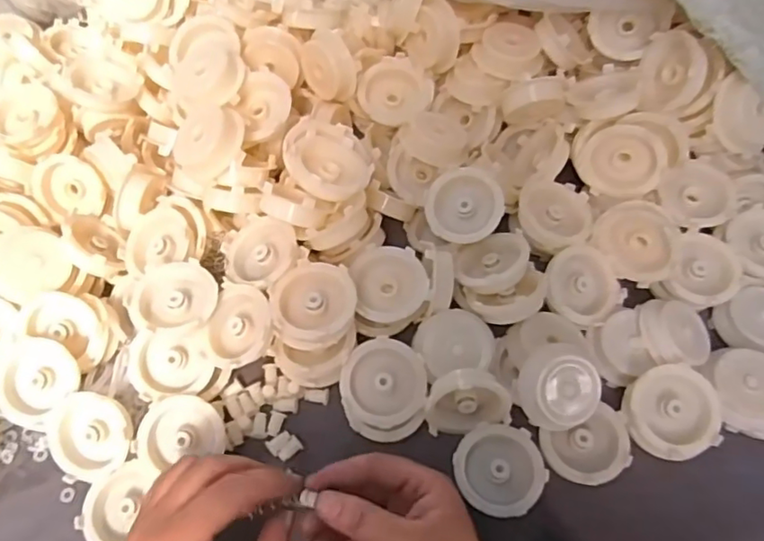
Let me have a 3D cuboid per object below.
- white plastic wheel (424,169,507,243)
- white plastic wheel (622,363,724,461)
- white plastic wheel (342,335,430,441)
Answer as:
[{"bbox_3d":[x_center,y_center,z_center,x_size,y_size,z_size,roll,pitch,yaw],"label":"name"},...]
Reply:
[{"bbox_3d":[0.058,-0.046,0.413,0.053,0.009,0.051,1,100,8],"label":"white plastic wheel"},{"bbox_3d":[0.182,0.086,0.364,0.055,0.017,0.055,-1,62,1],"label":"white plastic wheel"},{"bbox_3d":[0.002,0.076,0.377,0.053,0.022,0.059,4,65,4],"label":"white plastic wheel"}]

